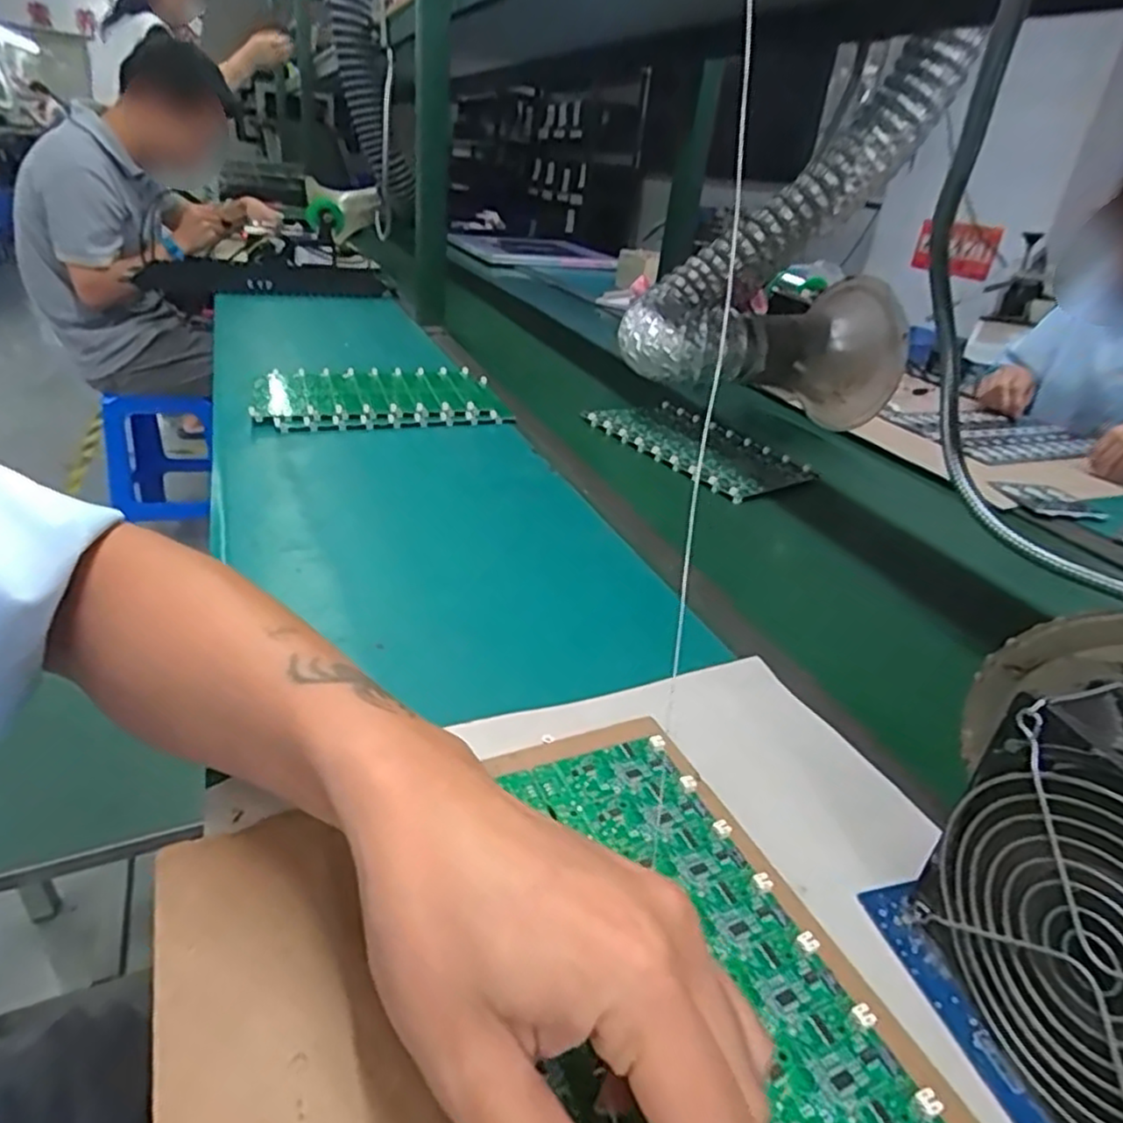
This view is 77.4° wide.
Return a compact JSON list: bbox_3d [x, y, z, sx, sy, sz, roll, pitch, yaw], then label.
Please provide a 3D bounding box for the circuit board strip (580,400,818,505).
[{"bbox_3d":[0.153,-0.135,0.791,0.142,0.011,0.242,-16,36,-35],"label":"circuit board strip"}]

